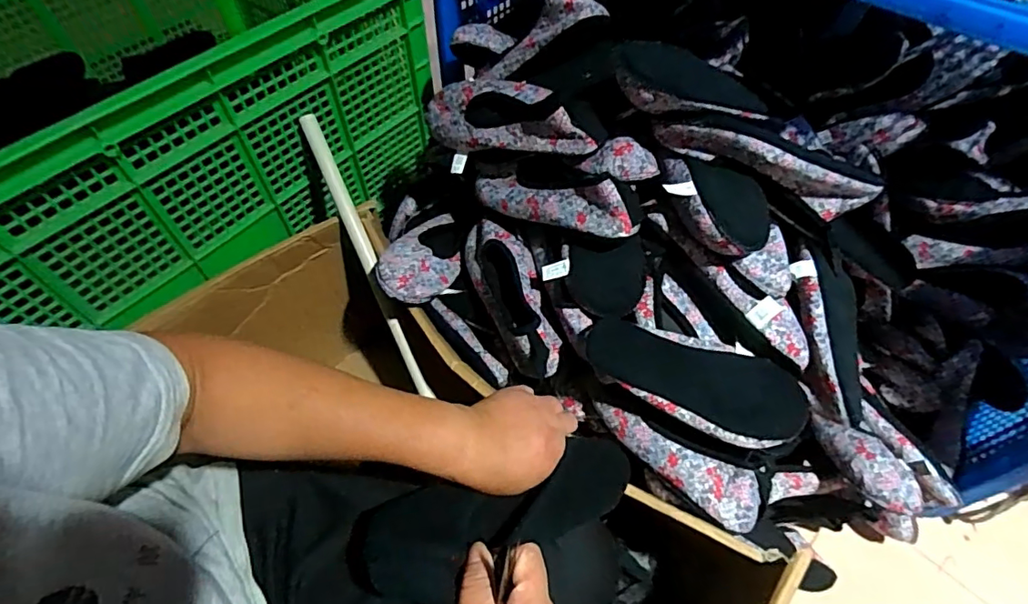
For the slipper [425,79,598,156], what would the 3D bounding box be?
[{"bbox_3d":[-0.012,-0.229,0.668,0.243,0.067,0.088,23,57,31],"label":"slipper"}]

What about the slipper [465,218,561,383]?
[{"bbox_3d":[-0.006,-0.019,0.683,0.080,0.061,0.245,-14,56,-9],"label":"slipper"}]

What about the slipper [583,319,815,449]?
[{"bbox_3d":[0.195,0.092,0.601,0.245,0.060,0.095,17,72,-1],"label":"slipper"}]

